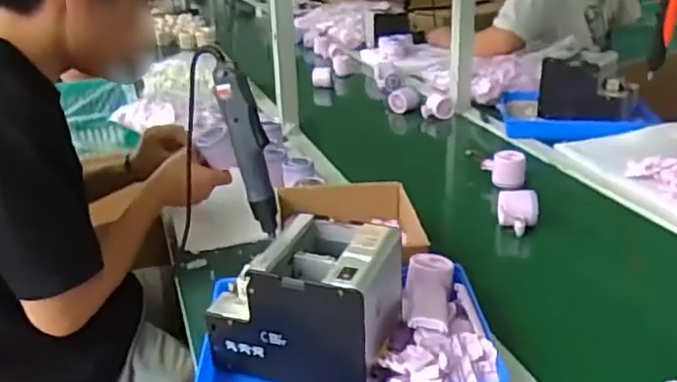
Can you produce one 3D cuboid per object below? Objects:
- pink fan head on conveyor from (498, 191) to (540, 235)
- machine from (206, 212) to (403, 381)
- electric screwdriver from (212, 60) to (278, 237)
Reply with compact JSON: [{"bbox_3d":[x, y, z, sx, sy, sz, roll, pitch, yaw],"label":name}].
[{"bbox_3d":[0.283,0.039,1.022,0.061,0.070,0.055,3,24,15],"label":"pink fan head on conveyor"},{"bbox_3d":[-0.031,0.113,0.711,0.179,0.134,0.143,7,26,24],"label":"machine"},{"bbox_3d":[-0.108,-0.047,0.762,0.050,0.198,0.030,-9,24,-12],"label":"electric screwdriver"}]

